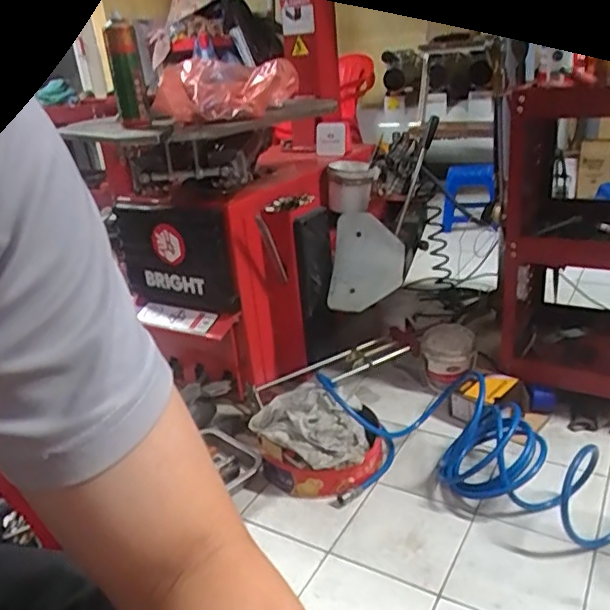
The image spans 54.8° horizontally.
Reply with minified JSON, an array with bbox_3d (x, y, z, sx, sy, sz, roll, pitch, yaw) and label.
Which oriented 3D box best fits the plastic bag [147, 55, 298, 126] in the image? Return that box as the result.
[{"bbox_3d":[-0.155,-0.427,1.157,0.270,0.103,0.118,-5,24,3],"label":"plastic bag"}]

